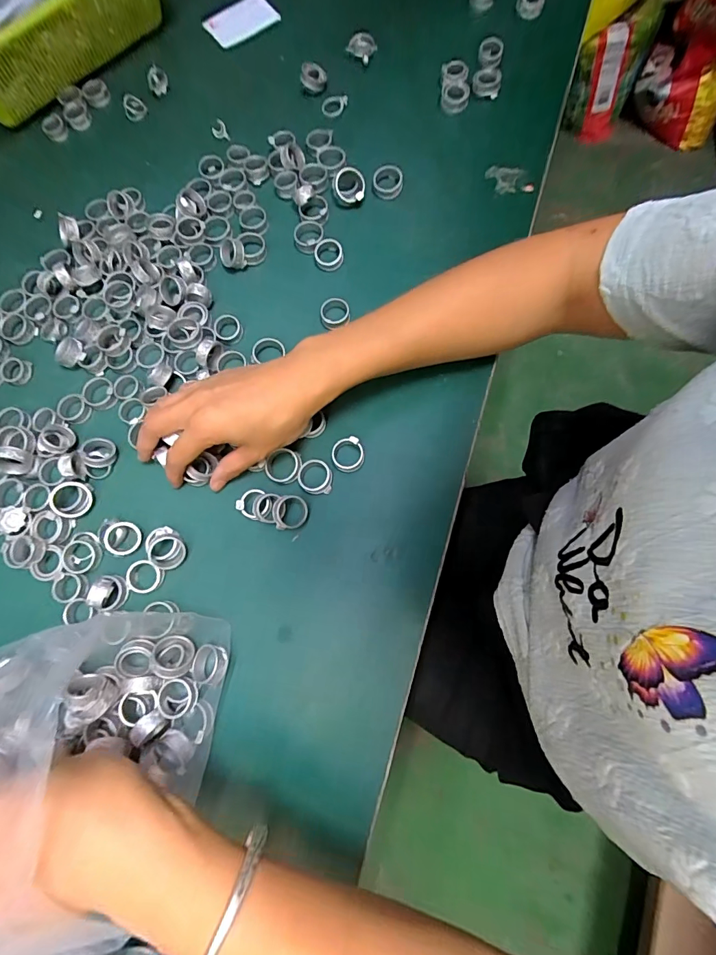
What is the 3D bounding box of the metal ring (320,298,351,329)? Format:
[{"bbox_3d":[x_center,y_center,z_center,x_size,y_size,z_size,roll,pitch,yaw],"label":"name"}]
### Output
[{"bbox_3d":[-0.020,-0.142,0.359,0.026,0.009,0.028,0,75,1],"label":"metal ring"}]

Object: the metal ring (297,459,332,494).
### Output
[{"bbox_3d":[-0.034,-0.001,0.325,0.026,0.007,0.026,0,75,1],"label":"metal ring"}]

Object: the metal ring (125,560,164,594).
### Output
[{"bbox_3d":[-0.161,0.075,0.309,0.026,0.005,0.024,0,75,1],"label":"metal ring"}]

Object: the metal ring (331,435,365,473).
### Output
[{"bbox_3d":[-0.008,-0.018,0.325,0.025,0.011,0.026,0,75,1],"label":"metal ring"}]

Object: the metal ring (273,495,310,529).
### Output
[{"bbox_3d":[-0.051,0.026,0.314,0.026,0.015,0.024,0,75,1],"label":"metal ring"}]

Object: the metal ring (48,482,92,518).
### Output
[{"bbox_3d":[-0.227,0.018,0.326,0.029,0.005,0.029,2,84,-23],"label":"metal ring"}]

